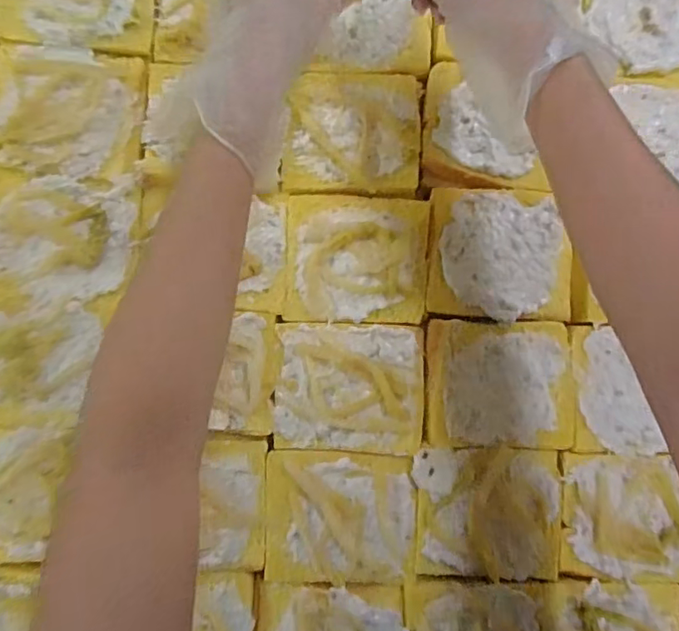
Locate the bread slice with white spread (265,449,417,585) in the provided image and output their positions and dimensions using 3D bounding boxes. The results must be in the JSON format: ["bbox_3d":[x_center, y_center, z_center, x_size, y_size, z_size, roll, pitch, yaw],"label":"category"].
[{"bbox_3d":[0.001,0.140,0.372,0.101,0.008,0.087,2,90,-3],"label":"bread slice with white spread"}]

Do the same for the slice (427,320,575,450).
[{"bbox_3d":[0.114,0.048,0.379,0.101,0.009,0.086,1,90,-3],"label":"slice"}]

